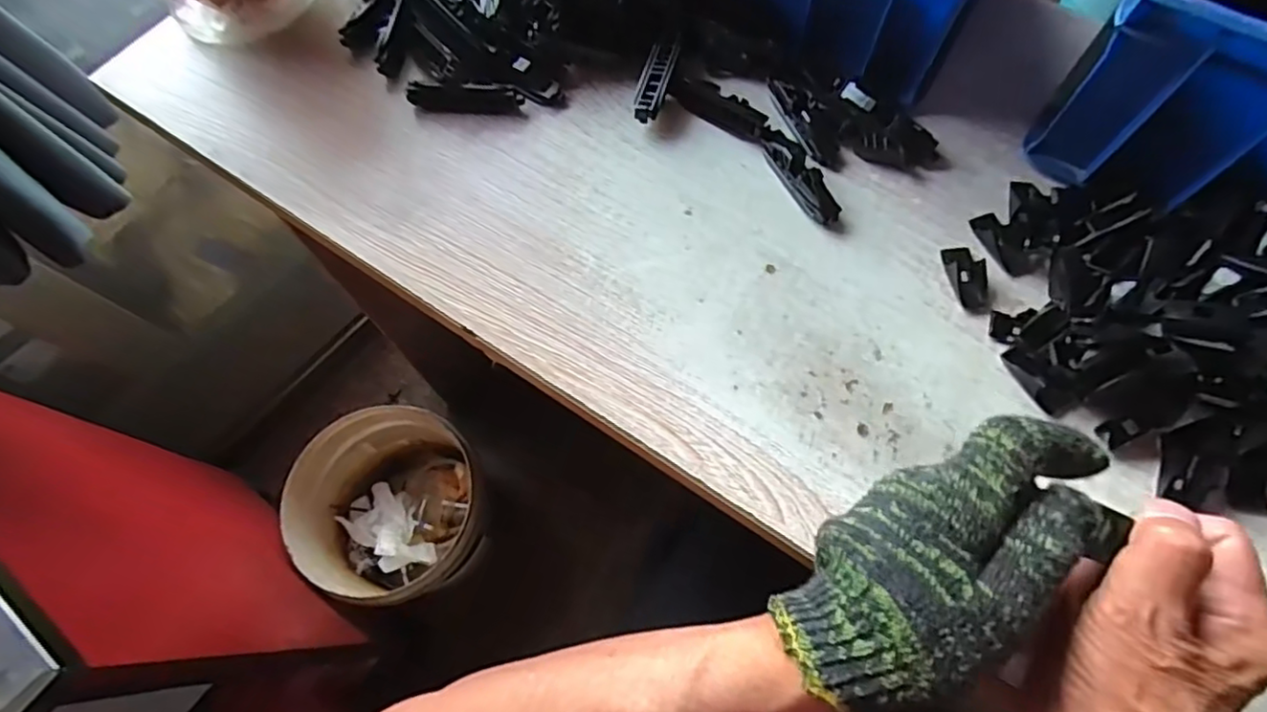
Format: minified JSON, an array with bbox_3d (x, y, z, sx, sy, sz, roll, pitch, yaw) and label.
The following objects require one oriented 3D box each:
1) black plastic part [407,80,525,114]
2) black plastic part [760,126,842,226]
[{"bbox_3d":[-0.117,-0.181,0.444,0.078,0.018,0.012,5,68,3],"label":"black plastic part"},{"bbox_3d":[0.108,-0.120,0.411,0.021,0.019,0.077,-23,69,-8],"label":"black plastic part"}]

